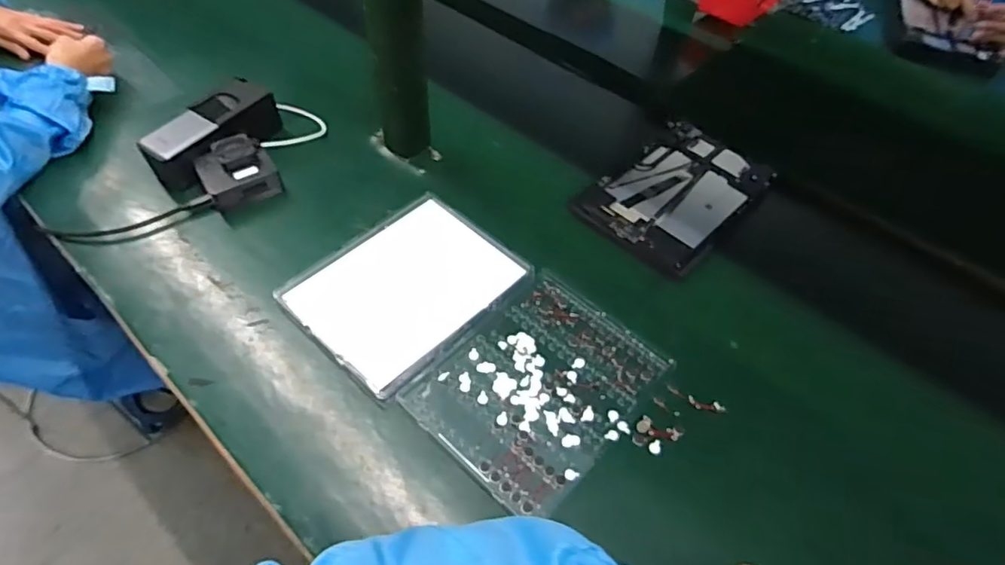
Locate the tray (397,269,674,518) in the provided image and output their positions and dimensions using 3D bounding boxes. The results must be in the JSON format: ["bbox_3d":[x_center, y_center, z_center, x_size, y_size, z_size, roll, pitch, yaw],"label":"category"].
[{"bbox_3d":[0.035,0.090,0.520,0.161,0.012,0.203,37,58,23],"label":"tray"}]

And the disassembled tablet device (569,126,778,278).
[{"bbox_3d":[0.217,-0.113,0.692,0.157,0.012,0.250,39,59,24],"label":"disassembled tablet device"}]

